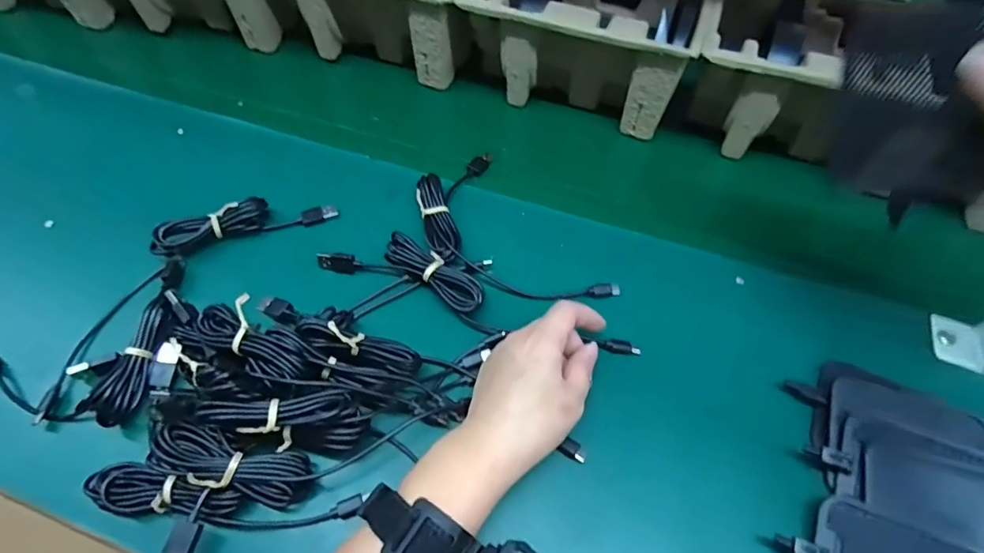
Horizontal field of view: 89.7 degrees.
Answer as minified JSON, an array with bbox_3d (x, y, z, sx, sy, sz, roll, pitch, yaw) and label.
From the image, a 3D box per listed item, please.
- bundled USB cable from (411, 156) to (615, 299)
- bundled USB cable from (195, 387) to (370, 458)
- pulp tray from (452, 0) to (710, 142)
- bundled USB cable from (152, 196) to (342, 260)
[{"bbox_3d":[0.004,-0.039,0.416,0.106,0.021,0.191,-28,59,-17],"label":"bundled USB cable"},{"bbox_3d":[-0.125,0.087,0.304,0.092,0.039,0.029,11,53,-17],"label":"bundled USB cable"},{"bbox_3d":[0.088,-0.235,0.518,0.228,0.131,0.133,16,57,12],"label":"pulp tray"},{"bbox_3d":[-0.207,-0.049,0.416,0.138,0.028,0.028,-20,57,-12],"label":"bundled USB cable"}]

